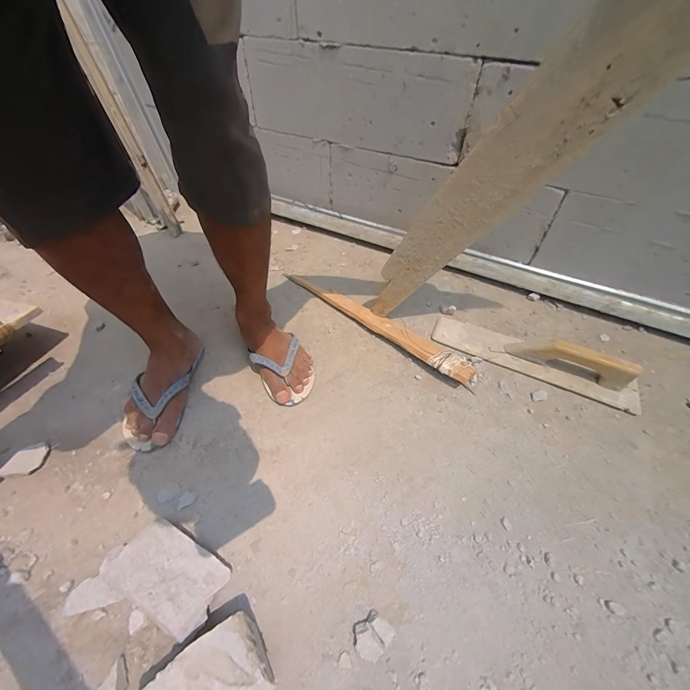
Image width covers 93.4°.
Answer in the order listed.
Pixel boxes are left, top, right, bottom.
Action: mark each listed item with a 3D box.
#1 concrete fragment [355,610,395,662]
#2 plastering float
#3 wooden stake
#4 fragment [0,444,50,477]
[{"bbox_3d":[0.031,0.340,0.378,0.041,0.014,0.036,-36,58,-28],"label":"concrete fragment"},{"bbox_3d":[0.370,0.008,0.635,0.373,0.074,0.088,21,51,17],"label":"plastering float"},{"bbox_3d":[0.059,-0.059,0.714,0.474,0.039,0.060,35,56,26],"label":"wooden stake"},{"bbox_3d":[-0.503,0.181,0.512,0.050,0.012,0.048,-4,49,-5],"label":"fragment"}]

